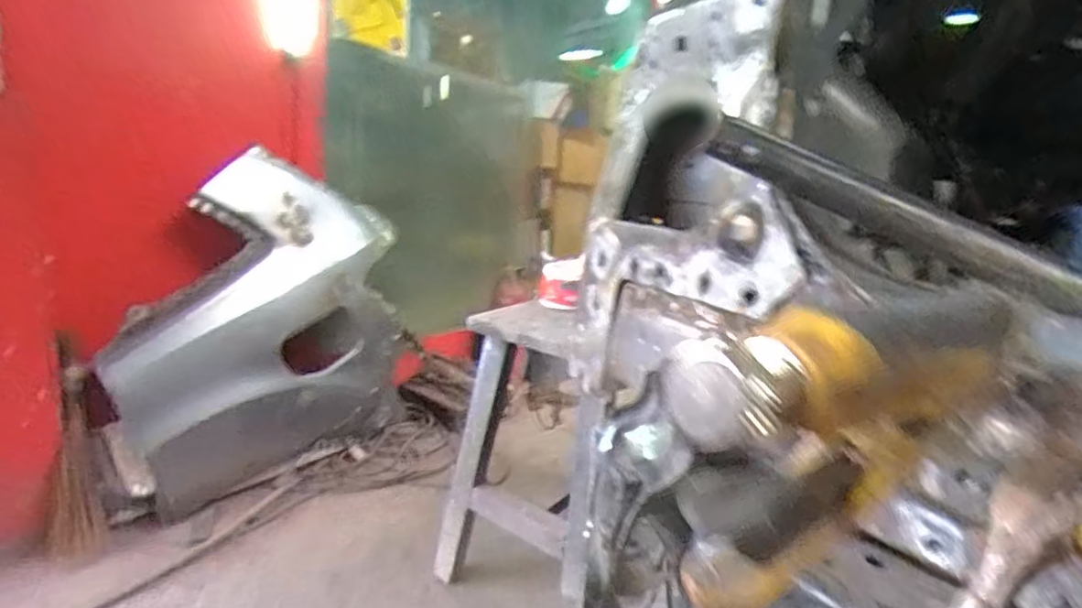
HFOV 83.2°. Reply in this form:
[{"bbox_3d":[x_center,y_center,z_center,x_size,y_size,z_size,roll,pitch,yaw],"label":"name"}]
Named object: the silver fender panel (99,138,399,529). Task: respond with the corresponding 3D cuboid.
[{"bbox_3d":[-0.688,0.044,1.615,0.144,0.906,0.746,-13,-13,38],"label":"silver fender panel"}]

